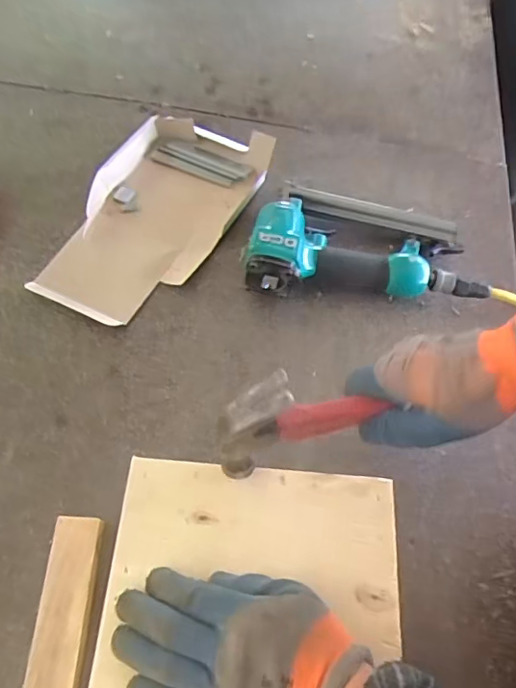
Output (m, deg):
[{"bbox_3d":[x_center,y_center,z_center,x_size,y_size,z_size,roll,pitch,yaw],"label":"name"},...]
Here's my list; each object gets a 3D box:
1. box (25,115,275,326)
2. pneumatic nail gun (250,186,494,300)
[{"bbox_3d":[-0.117,-0.153,0.621,0.163,0.037,0.295,25,62,11],"label":"box"},{"bbox_3d":[0.117,-0.119,0.599,0.261,0.058,0.139,0,60,-4],"label":"pneumatic nail gun"}]

